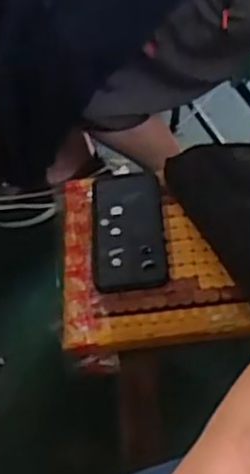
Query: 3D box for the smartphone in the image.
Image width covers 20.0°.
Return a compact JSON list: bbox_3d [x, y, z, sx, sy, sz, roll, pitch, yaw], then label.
[{"bbox_3d":[0.003,-0.010,0.812,0.082,0.013,0.171,-6,49,3],"label":"smartphone"}]

